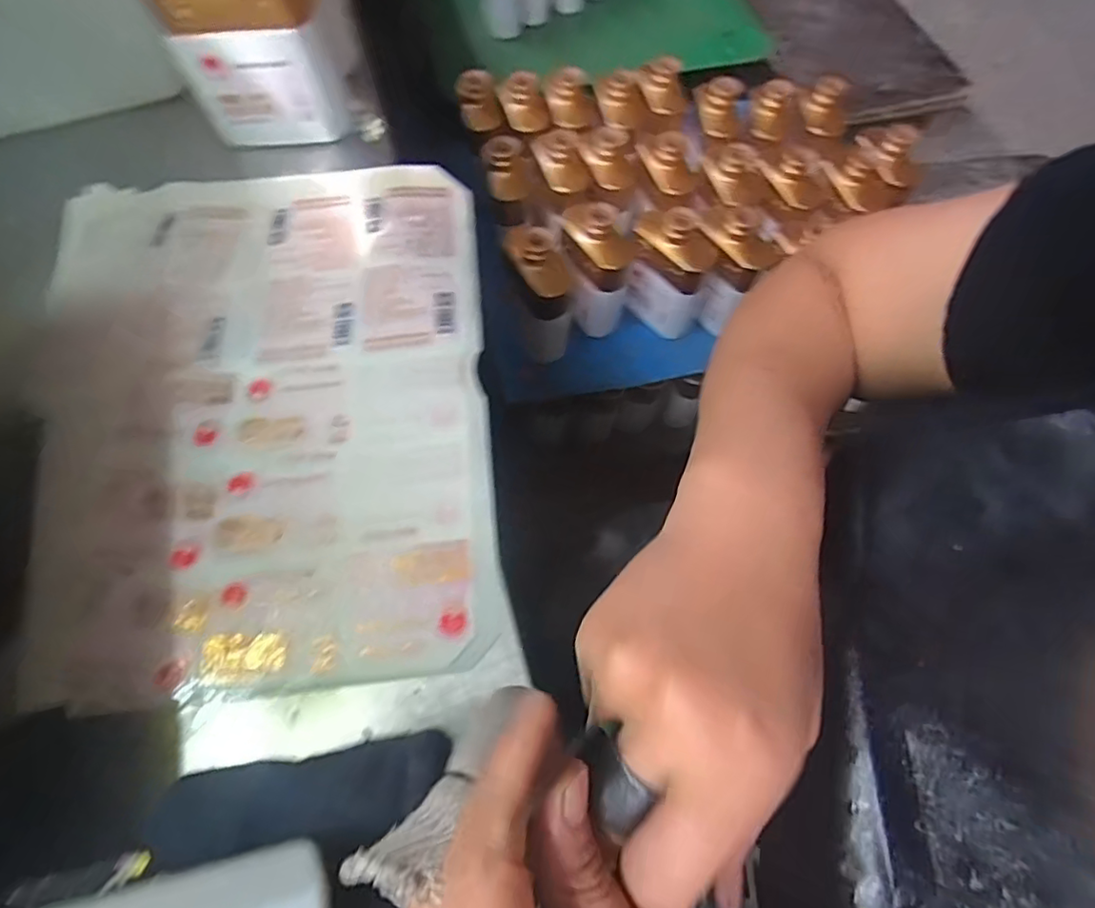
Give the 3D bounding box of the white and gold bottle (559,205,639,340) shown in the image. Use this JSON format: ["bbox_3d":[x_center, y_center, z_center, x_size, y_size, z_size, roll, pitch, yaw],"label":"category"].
[{"bbox_3d":[0.064,-0.236,0.762,0.079,0.161,0.090,-12,65,-9],"label":"white and gold bottle"}]

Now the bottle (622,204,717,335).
[{"bbox_3d":[0.159,-0.243,0.766,0.103,0.159,0.092,13,64,3],"label":"bottle"}]

